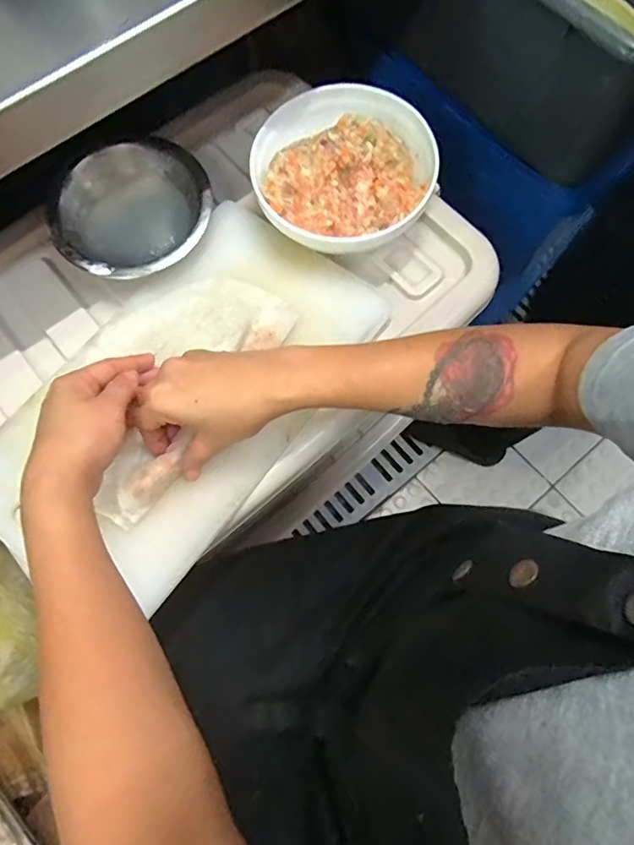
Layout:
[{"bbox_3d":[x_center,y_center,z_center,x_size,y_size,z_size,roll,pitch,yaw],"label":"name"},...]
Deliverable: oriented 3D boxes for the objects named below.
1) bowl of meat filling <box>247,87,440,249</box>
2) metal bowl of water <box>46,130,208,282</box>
[{"bbox_3d":[0.025,-0.227,0.478,0.162,0.061,0.162,0,71,1],"label":"bowl of meat filling"},{"bbox_3d":[-0.172,-0.200,0.480,0.149,0.052,0.120,-40,75,-11],"label":"metal bowl of water"}]

